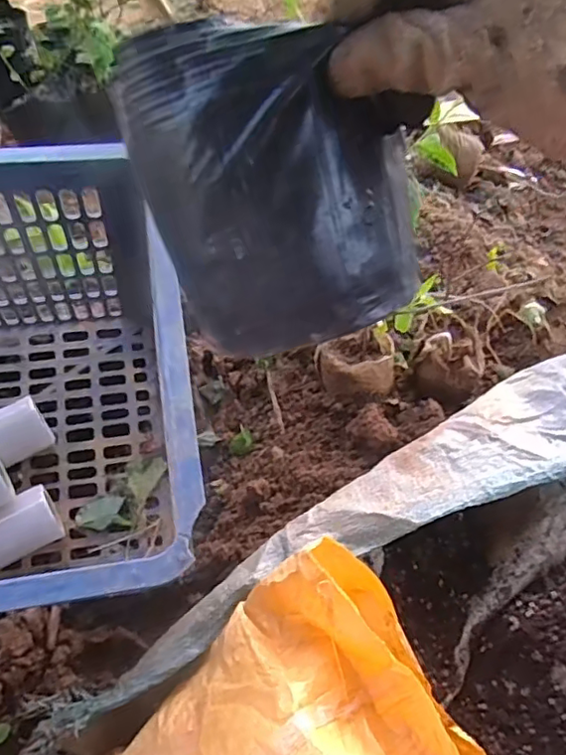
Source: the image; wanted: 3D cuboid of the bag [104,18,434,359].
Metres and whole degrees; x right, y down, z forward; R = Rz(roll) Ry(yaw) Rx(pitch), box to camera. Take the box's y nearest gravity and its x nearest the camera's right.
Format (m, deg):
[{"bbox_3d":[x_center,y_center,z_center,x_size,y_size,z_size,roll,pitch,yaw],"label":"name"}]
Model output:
[{"bbox_3d":[0.000,-0.078,0.240,0.107,0.122,0.044,-12,22,11],"label":"bag"}]

